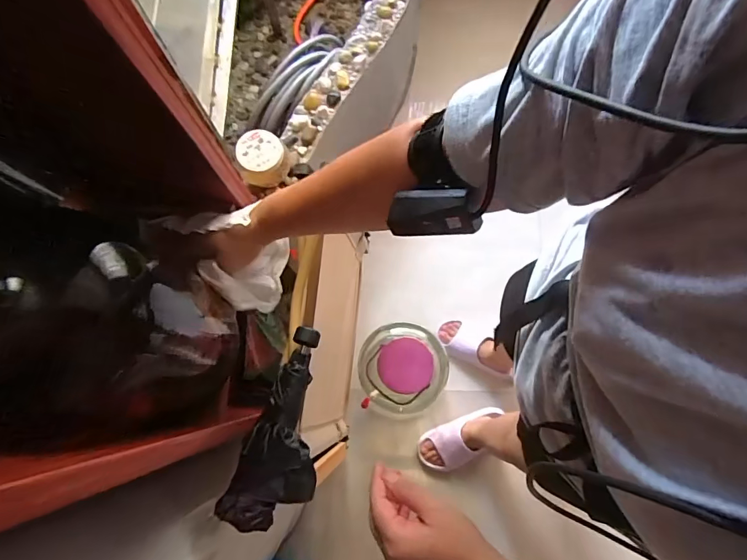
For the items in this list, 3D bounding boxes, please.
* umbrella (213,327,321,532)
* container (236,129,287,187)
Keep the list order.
[{"bbox_3d":[-0.116,0.190,0.560,0.100,0.047,0.255,11,63,4],"label":"umbrella"},{"bbox_3d":[-0.242,-0.261,0.908,0.095,0.075,0.093,0,76,1],"label":"container"}]

